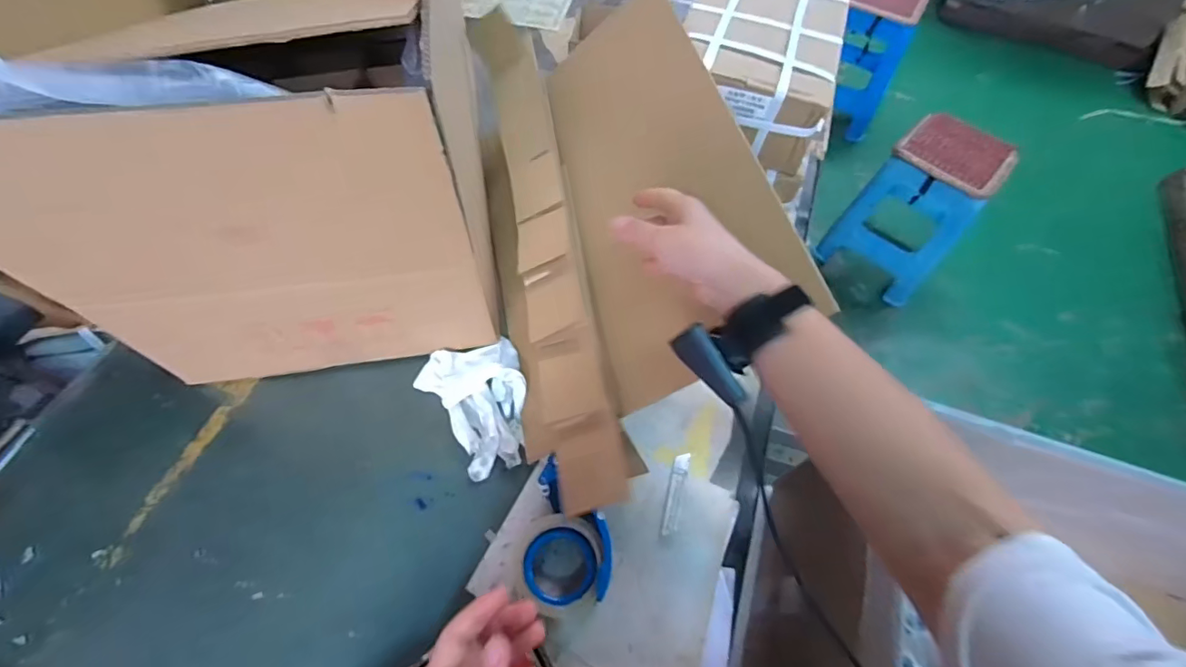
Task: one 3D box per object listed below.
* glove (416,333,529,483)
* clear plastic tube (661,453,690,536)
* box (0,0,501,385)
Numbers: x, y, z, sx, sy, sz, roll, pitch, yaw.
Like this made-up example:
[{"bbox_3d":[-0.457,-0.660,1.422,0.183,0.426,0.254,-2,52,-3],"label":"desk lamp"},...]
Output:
[{"bbox_3d":[-0.146,0.090,0.628,0.131,0.039,0.172,-15,62,-11],"label":"glove"},{"bbox_3d":[0.098,0.189,0.601,0.018,0.013,0.101,16,61,6],"label":"clear plastic tube"},{"bbox_3d":[-0.385,-0.339,0.647,0.413,0.414,0.743,-10,61,-9],"label":"box"}]

